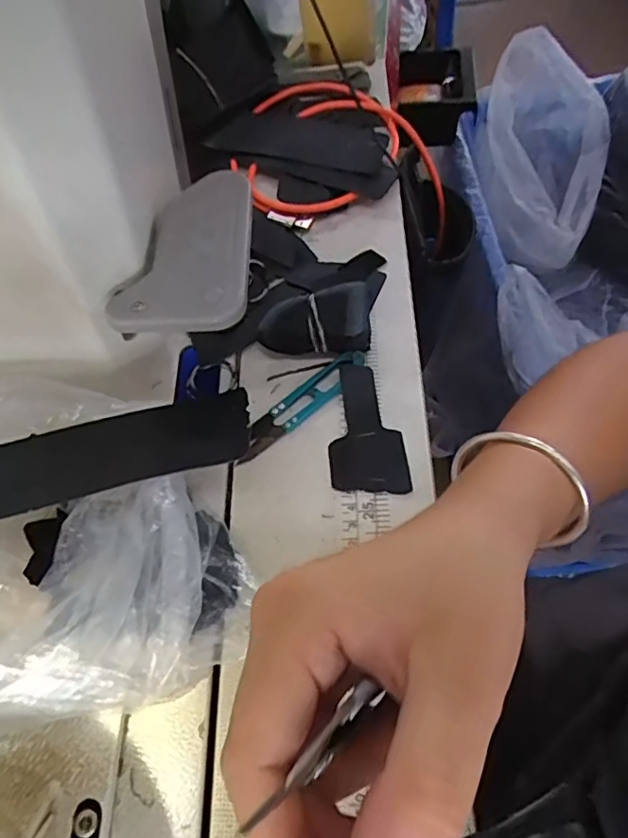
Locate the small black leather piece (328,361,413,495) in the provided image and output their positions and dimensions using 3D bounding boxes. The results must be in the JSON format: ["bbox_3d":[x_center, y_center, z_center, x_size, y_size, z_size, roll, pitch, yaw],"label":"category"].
[{"bbox_3d":[0.030,0.005,0.338,0.044,0.007,0.085,-7,64,3],"label":"small black leather piece"}]

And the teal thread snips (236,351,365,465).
[{"bbox_3d":[-0.009,-0.011,0.347,0.097,0.013,0.021,-39,62,-14],"label":"teal thread snips"}]

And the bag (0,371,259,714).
[{"bbox_3d":[-0.139,0.059,0.279,0.213,0.074,0.163,10,61,13],"label":"bag"}]

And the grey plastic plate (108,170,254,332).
[{"bbox_3d":[-0.062,-0.093,0.303,0.062,0.008,0.113,3,60,10],"label":"grey plastic plate"}]

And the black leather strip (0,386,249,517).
[{"bbox_3d":[-0.118,0.020,0.293,0.169,0.009,0.055,-15,45,-8],"label":"black leather strip"}]

